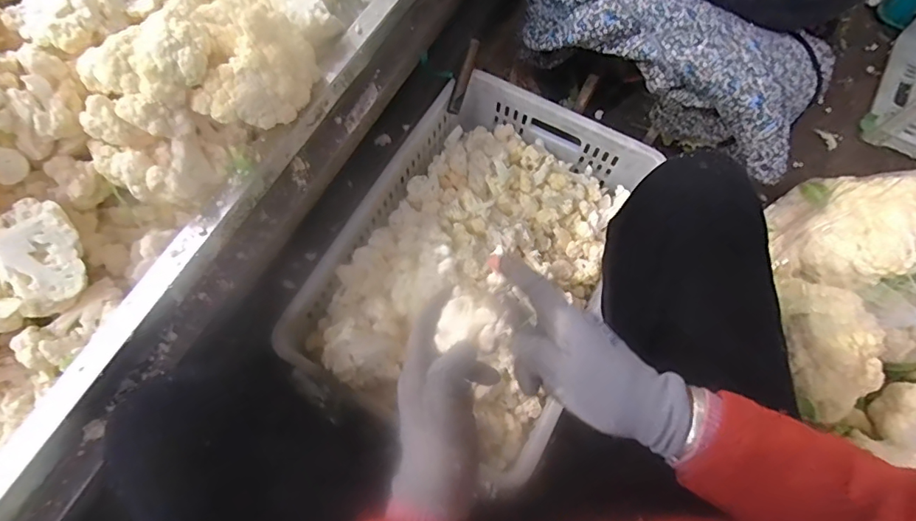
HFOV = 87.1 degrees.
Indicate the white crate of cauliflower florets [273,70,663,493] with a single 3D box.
[{"bbox_3d":[0.029,-0.024,0.678,0.335,0.123,0.498,26,70,10],"label":"white crate of cauliflower florets"}]

